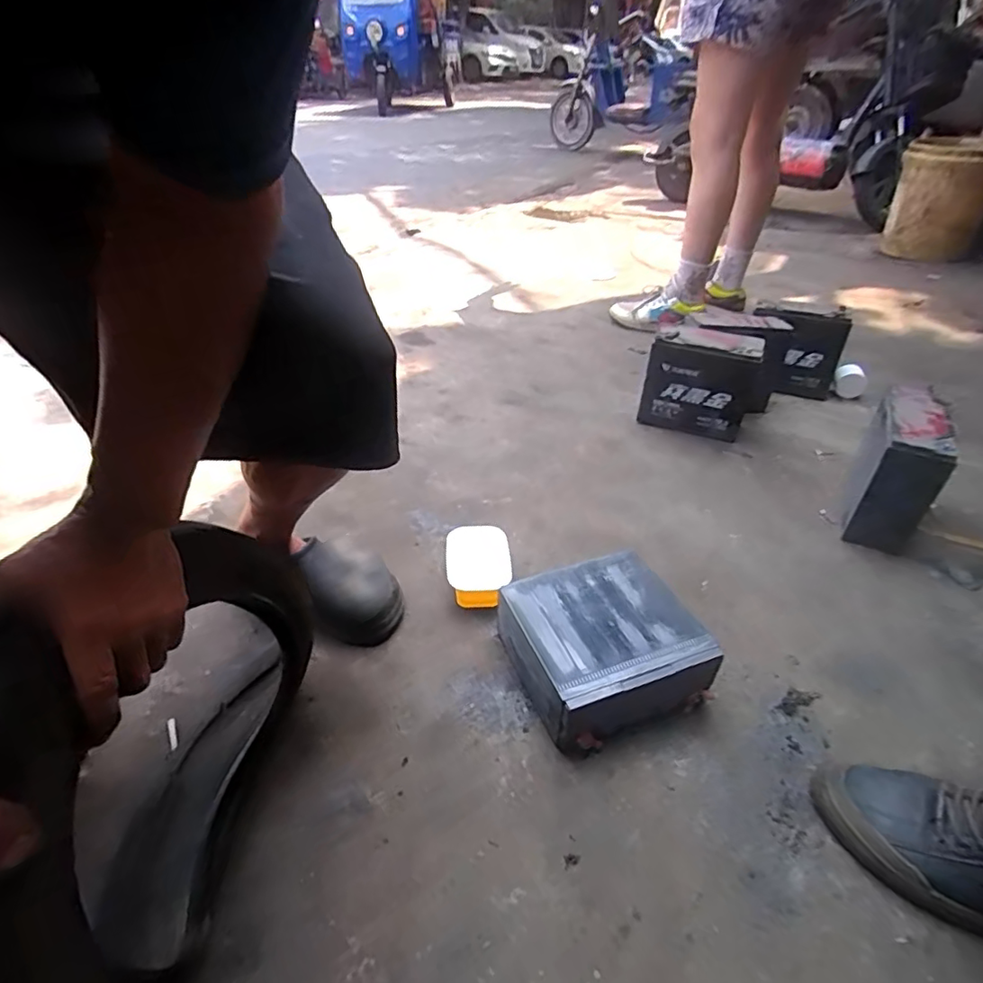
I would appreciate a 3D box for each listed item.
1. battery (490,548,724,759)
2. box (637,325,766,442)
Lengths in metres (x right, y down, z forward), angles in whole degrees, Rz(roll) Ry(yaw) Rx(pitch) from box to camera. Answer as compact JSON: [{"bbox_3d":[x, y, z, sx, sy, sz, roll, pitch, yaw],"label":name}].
[{"bbox_3d":[0.123,0.168,0.645,0.186,0.087,0.176,-13,38,-16],"label":"battery"},{"bbox_3d":[0.386,-0.194,1.057,0.200,0.185,0.081,13,38,17],"label":"box"}]

